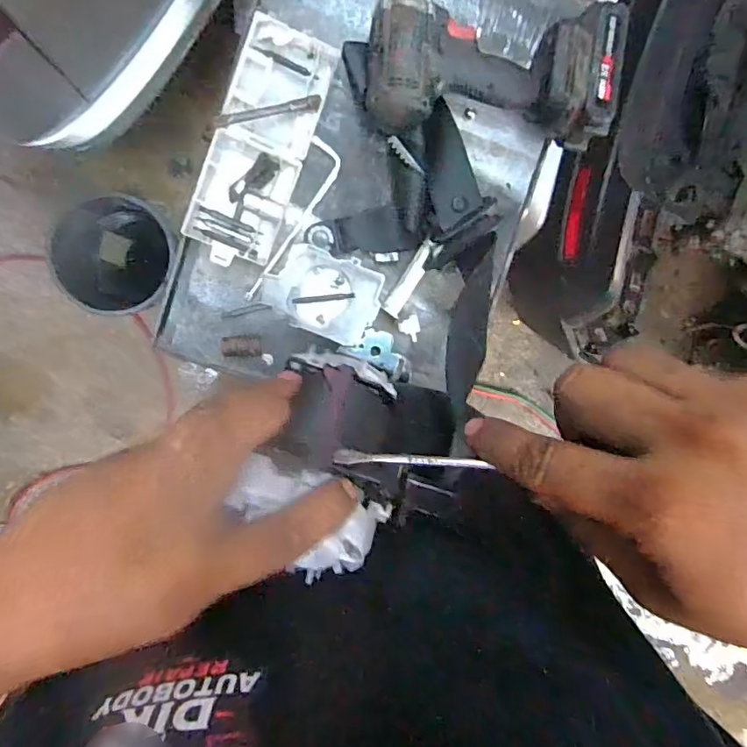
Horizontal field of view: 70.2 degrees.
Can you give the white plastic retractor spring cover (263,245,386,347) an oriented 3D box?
[{"bbox_3d":[-0.051,-0.081,0.542,0.111,0.025,0.081,22,93,-8],"label":"white plastic retractor spring cover"}]

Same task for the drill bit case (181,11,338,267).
[{"bbox_3d":[-0.113,-0.225,0.525,0.090,0.029,0.228,18,94,-8],"label":"drill bit case"}]

